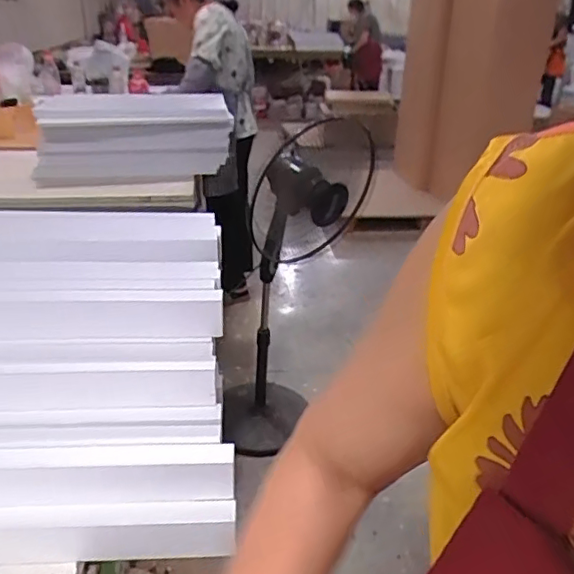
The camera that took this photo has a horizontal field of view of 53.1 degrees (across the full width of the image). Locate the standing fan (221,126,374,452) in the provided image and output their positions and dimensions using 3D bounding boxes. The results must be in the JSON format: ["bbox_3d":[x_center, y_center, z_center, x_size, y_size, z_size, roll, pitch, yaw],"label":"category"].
[{"bbox_3d":[0.024,0.018,1.792,0.383,1.026,0.385,-2,27,-7],"label":"standing fan"}]

